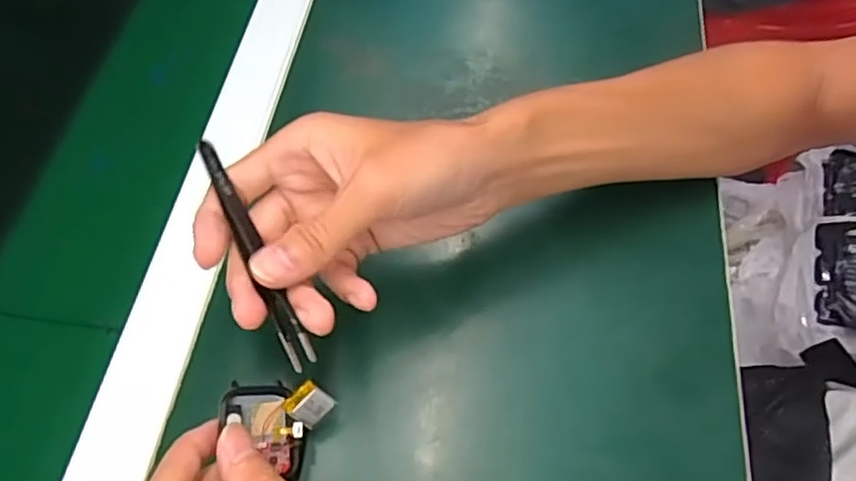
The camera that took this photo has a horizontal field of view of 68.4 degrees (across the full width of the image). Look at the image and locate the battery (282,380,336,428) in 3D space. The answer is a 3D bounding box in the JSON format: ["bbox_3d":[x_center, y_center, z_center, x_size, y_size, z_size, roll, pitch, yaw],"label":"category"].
[{"bbox_3d":[-0.057,0.079,0.303,0.018,0.021,0.004,-48,28,-3],"label":"battery"}]

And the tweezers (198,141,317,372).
[{"bbox_3d":[-0.078,0.004,0.279,0.010,0.010,0.114,-25,72,-14],"label":"tweezers"}]

